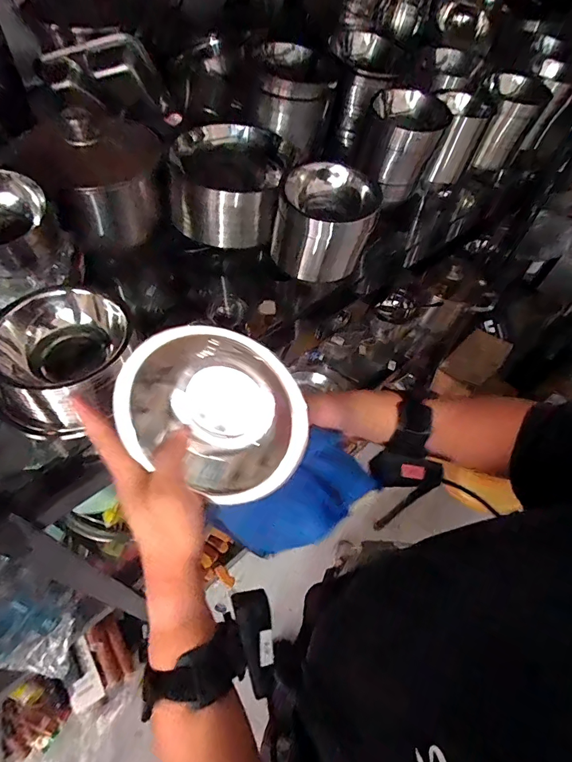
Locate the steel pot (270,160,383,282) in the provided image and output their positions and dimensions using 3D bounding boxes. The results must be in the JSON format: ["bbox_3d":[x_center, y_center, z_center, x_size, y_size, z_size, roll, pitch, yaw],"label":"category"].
[{"bbox_3d":[0.057,-0.222,0.579,0.127,0.117,0.121,3,55,-4],"label":"steel pot"}]

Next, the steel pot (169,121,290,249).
[{"bbox_3d":[-0.086,-0.317,0.653,0.166,0.111,0.175,5,55,-2],"label":"steel pot"}]

